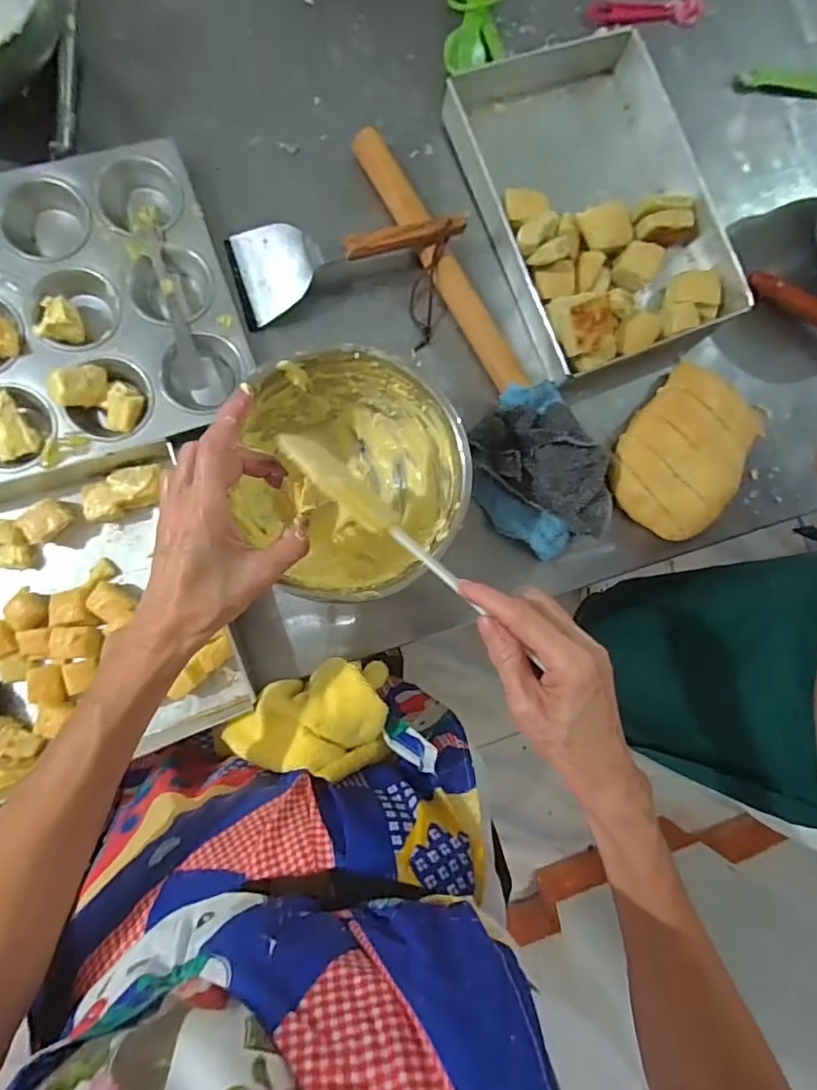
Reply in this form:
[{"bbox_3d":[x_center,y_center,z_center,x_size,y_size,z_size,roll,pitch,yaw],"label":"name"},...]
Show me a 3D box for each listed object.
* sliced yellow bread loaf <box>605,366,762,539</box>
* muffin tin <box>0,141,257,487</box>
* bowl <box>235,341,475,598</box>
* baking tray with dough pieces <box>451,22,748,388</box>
[{"bbox_3d":[0.273,-0.090,0.537,0.116,0.041,0.157,34,81,-3],"label":"sliced yellow bread loaf"},{"bbox_3d":[-0.323,-0.187,0.459,0.336,0.039,0.251,-19,88,-10],"label":"muffin tin"},{"bbox_3d":[-0.047,-0.050,0.452,0.170,0.103,0.186,1,85,-8],"label":"bowl"},{"bbox_3d":[0.187,-0.345,0.539,0.223,0.057,0.323,-22,89,-10],"label":"baking tray with dough pieces"}]

